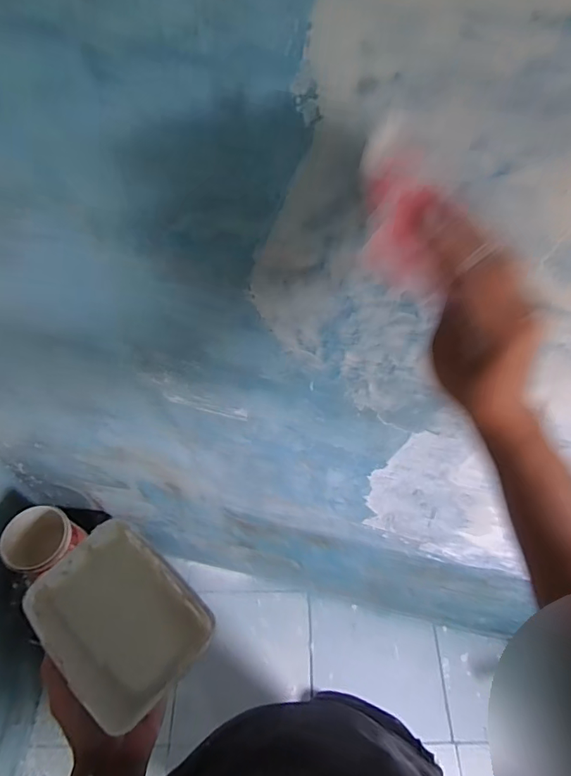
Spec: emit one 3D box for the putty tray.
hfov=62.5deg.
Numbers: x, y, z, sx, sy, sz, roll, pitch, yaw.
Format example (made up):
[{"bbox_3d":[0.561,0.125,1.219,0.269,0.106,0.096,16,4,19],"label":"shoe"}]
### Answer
[{"bbox_3d":[-0.161,0.219,0.458,0.169,0.050,0.120,37,64,23],"label":"putty tray"}]

